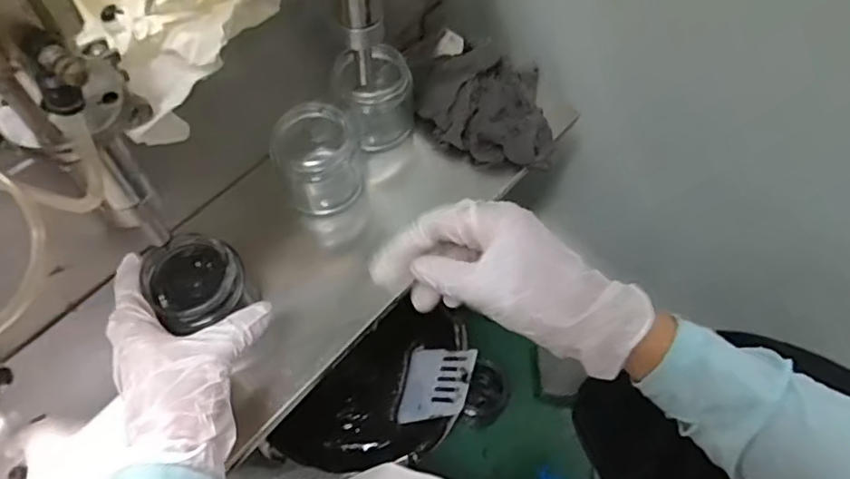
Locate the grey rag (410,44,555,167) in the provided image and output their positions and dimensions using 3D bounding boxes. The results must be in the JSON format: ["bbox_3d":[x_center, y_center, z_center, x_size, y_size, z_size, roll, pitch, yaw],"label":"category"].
[{"bbox_3d":[0.051,-0.116,0.515,0.117,0.057,0.101,-2,62,-3],"label":"grey rag"}]

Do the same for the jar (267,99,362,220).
[{"bbox_3d":[-0.084,-0.063,0.487,0.065,0.077,0.051,-13,63,-9],"label":"jar"}]

